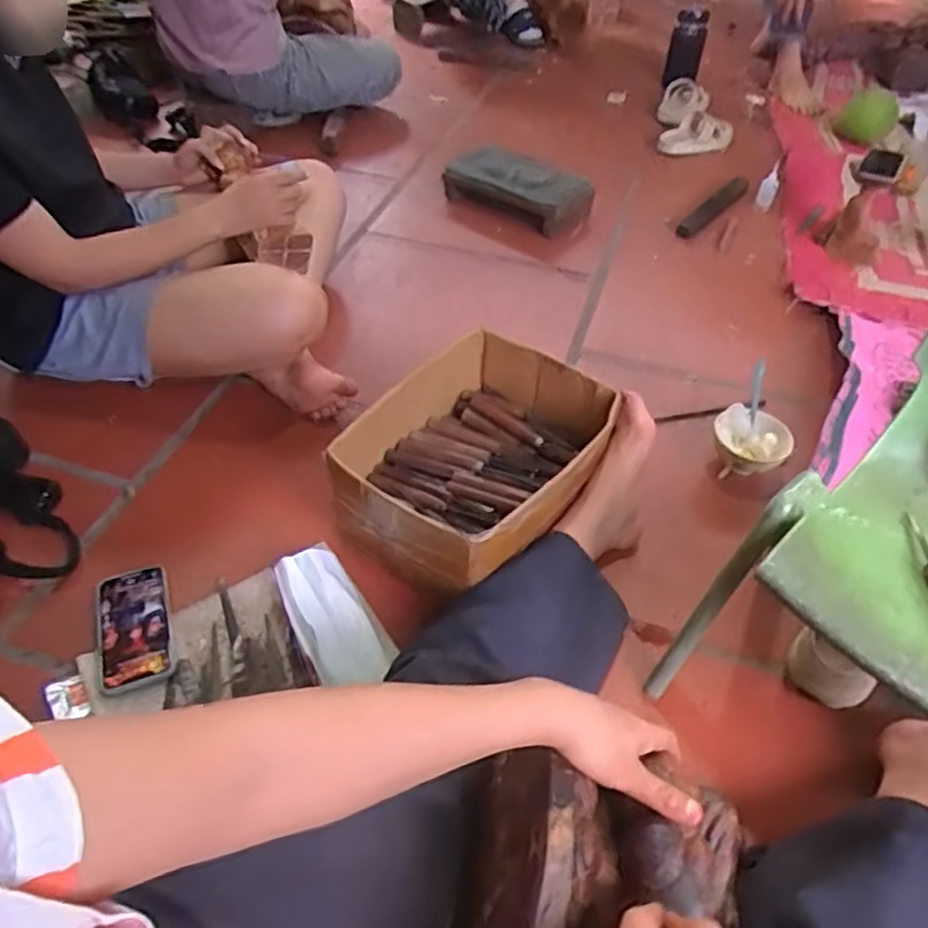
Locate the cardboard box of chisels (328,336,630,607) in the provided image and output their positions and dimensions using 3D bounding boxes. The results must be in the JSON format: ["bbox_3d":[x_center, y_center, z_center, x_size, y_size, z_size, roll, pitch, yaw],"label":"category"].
[{"bbox_3d":[0.021,-0.008,0.883,0.243,0.113,0.322,31,52,24],"label":"cardboard box of chisels"}]

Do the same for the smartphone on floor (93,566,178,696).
[{"bbox_3d":[-0.381,0.188,0.815,0.082,0.016,0.167,-15,49,-16],"label":"smartphone on floor"}]

